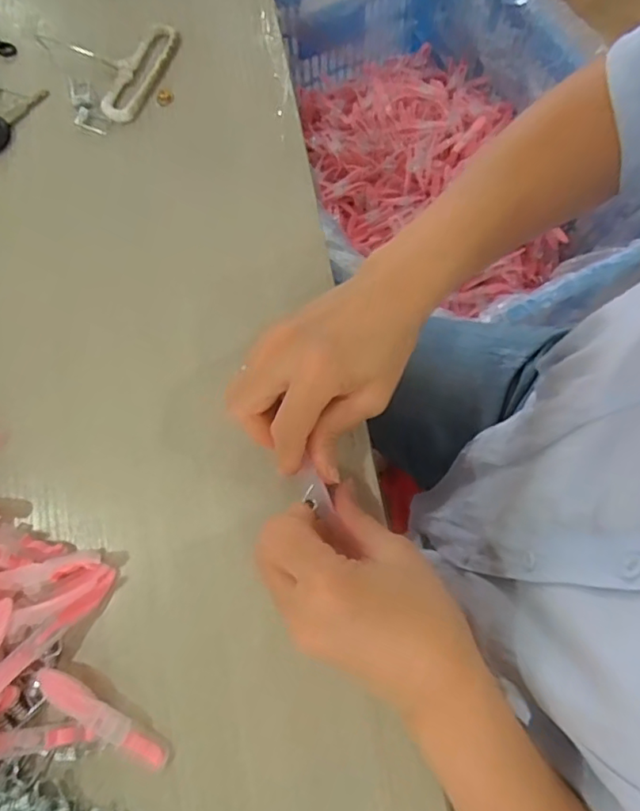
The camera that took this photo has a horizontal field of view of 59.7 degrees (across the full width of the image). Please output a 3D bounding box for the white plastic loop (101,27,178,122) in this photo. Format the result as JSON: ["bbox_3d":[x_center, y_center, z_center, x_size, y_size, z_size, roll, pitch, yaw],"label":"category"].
[{"bbox_3d":[-0.129,-0.239,0.398,0.028,0.007,0.084,23,78,7],"label":"white plastic loop"}]

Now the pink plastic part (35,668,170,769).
[{"bbox_3d":[-0.114,0.164,0.292,0.077,0.016,0.013,32,79,9],"label":"pink plastic part"}]

